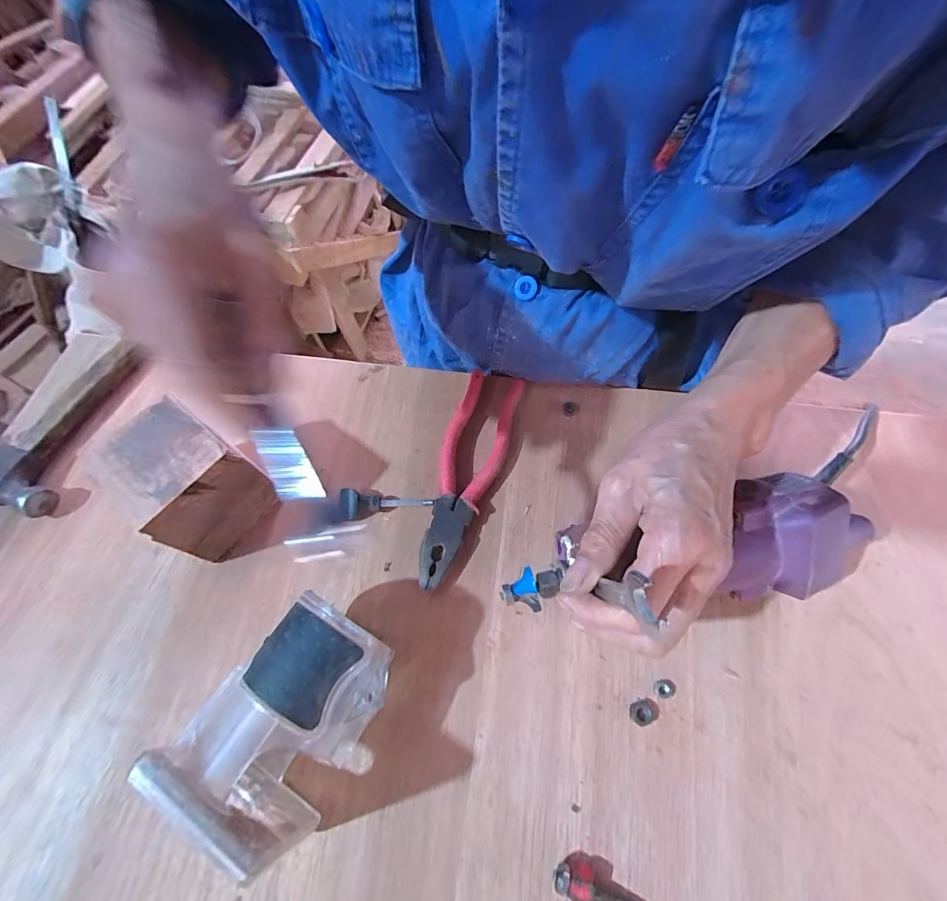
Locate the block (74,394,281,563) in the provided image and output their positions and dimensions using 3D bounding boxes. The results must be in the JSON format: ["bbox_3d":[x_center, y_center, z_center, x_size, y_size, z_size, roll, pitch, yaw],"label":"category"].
[{"bbox_3d":[-0.208,0.024,0.310,0.078,0.084,0.069,33,70,17],"label":"block"}]

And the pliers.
[{"bbox_3d":[-0.006,0.018,0.344,0.050,0.017,0.187,15,65,10],"label":"pliers"}]

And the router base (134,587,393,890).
[{"bbox_3d":[-0.100,0.148,0.242,0.082,0.088,0.104,30,69,16],"label":"router base"}]

